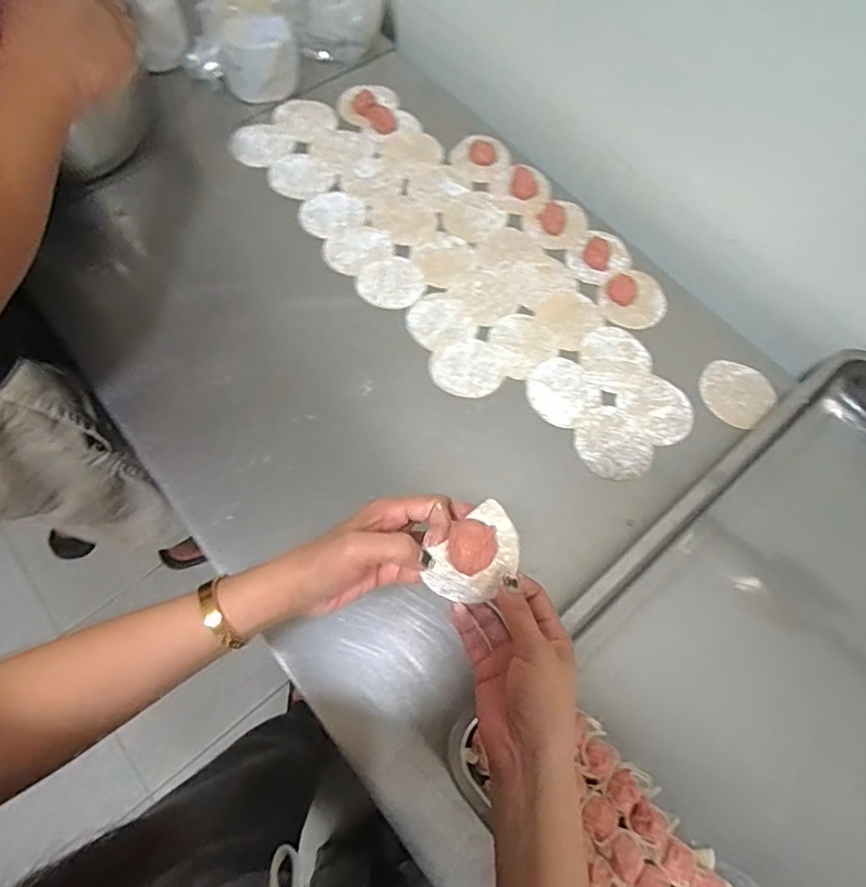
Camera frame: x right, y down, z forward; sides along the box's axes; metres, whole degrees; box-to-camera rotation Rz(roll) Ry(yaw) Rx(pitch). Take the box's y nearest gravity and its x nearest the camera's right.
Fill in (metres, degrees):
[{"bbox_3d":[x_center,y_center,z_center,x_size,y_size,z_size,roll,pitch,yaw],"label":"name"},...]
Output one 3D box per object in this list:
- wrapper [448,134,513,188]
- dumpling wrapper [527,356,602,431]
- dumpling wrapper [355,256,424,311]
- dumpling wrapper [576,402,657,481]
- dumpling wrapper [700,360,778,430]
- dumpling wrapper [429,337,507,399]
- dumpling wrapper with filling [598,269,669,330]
[{"bbox_3d":[0.066,-0.376,0.739,0.082,0.012,0.081,15,68,5],"label":"wrapper"},{"bbox_3d":[0.140,-0.058,0.617,0.072,0.004,0.075,0,68,-1],"label":"dumpling wrapper"},{"bbox_3d":[-0.049,-0.191,0.673,0.078,0.004,0.071,0,68,-1],"label":"dumpling wrapper"},{"bbox_3d":[0.190,-0.002,0.597,0.074,0.004,0.086,-20,70,-9],"label":"dumpling wrapper"},{"bbox_3d":[0.335,-0.058,0.625,0.076,0.004,0.076,0,68,-1],"label":"dumpling wrapper"},{"bbox_3d":[0.039,-0.085,0.624,0.081,0.004,0.071,14,68,5],"label":"dumpling wrapper"},{"bbox_3d":[0.241,-0.173,0.665,0.086,0.021,0.073,-25,70,-11],"label":"dumpling wrapper with filling"}]

